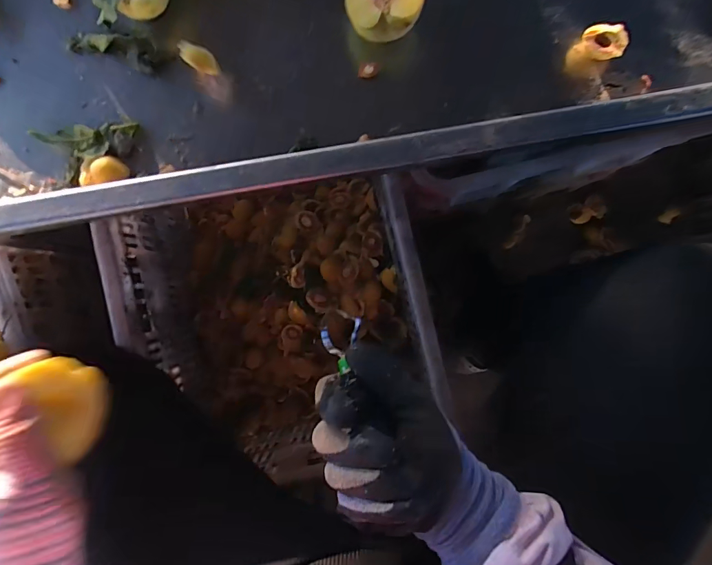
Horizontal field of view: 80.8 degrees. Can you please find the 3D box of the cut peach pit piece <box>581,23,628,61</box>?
[{"bbox_3d":[0.206,-0.198,0.348,0.030,0.018,0.031,0,88,1],"label":"cut peach pit piece"}]

